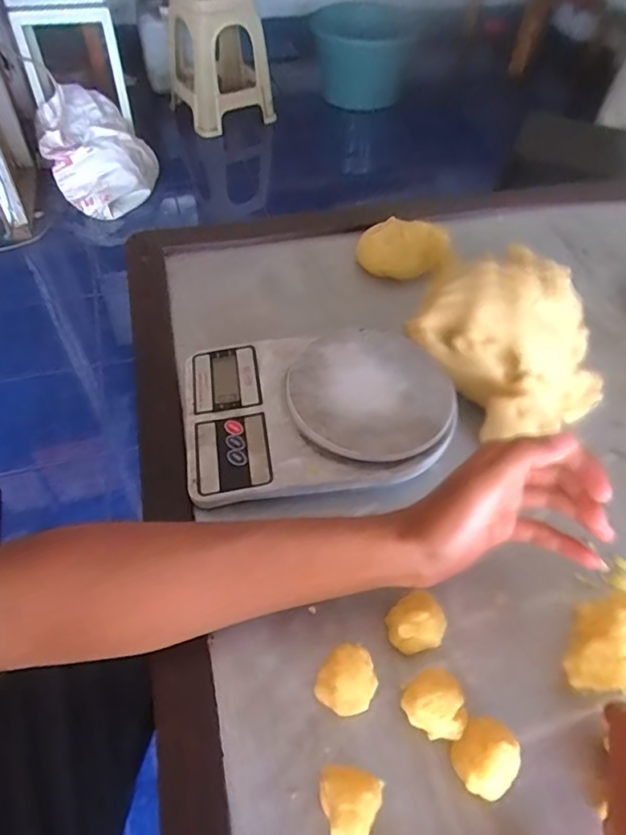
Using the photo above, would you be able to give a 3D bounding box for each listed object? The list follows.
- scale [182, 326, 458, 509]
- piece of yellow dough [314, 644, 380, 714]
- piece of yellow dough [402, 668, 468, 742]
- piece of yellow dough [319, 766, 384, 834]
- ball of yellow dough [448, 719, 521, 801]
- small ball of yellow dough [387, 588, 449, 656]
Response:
[{"bbox_3d":[0.003,-0.010,0.453,0.212,0.036,0.148,-6,52,-7],"label":"scale"},{"bbox_3d":[0.021,0.158,0.331,0.033,0.029,0.035,1,51,-1],"label":"piece of yellow dough"},{"bbox_3d":[0.073,0.170,0.324,0.037,0.029,0.033,38,59,25],"label":"piece of yellow dough"},{"bbox_3d":[0.017,0.205,0.288,0.030,0.036,0.033,12,52,7],"label":"piece of yellow dough"},{"bbox_3d":[0.097,0.191,0.310,0.037,0.026,0.033,-36,61,-27],"label":"ball of yellow dough"},{"bbox_3d":[0.066,0.134,0.353,0.035,0.030,0.033,1,51,-1],"label":"small ball of yellow dough"}]

